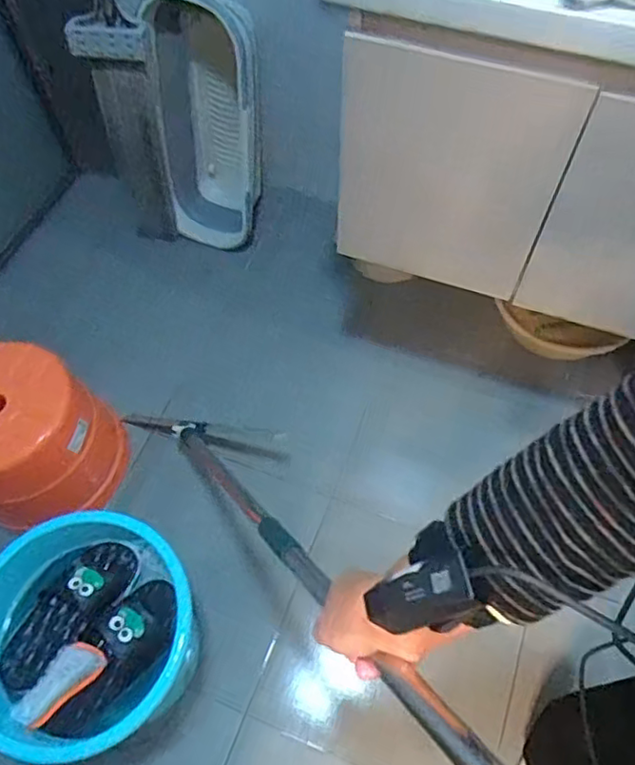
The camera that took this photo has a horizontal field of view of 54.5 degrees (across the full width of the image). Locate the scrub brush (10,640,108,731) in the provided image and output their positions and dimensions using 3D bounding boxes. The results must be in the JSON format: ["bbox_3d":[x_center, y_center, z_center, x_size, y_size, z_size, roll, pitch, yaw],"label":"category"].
[{"bbox_3d":[-0.360,0.416,0.856,0.072,0.035,0.126,37,68,20],"label":"scrub brush"}]

